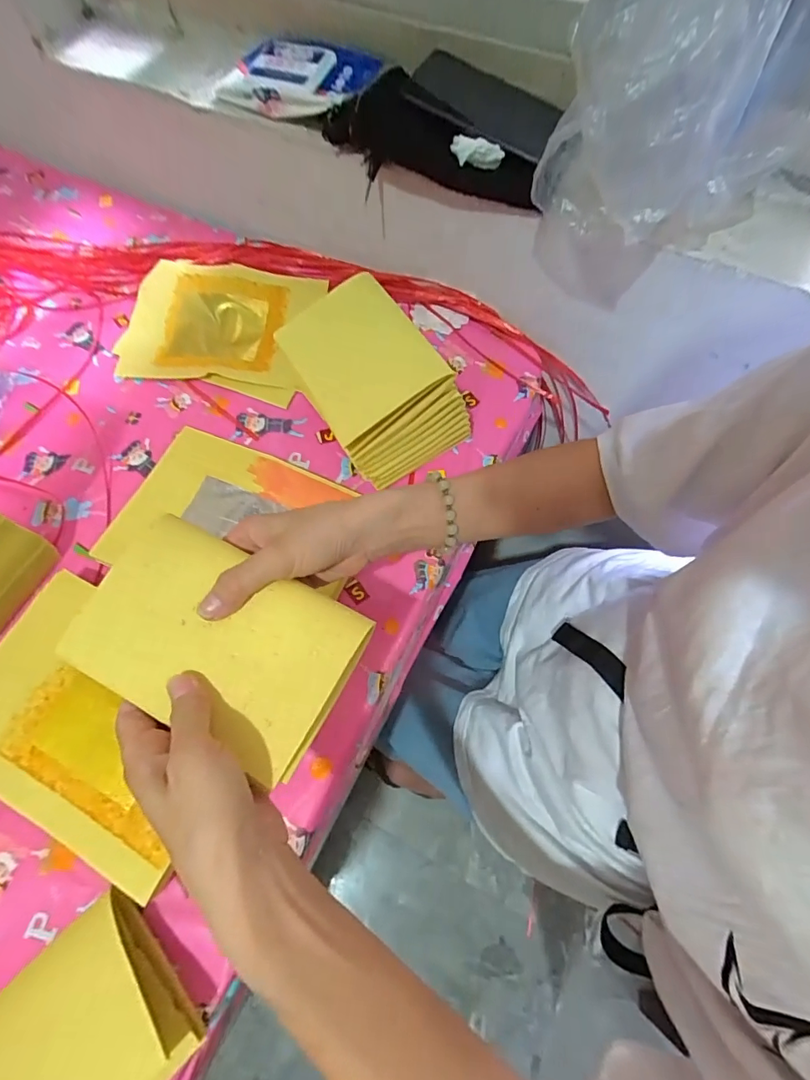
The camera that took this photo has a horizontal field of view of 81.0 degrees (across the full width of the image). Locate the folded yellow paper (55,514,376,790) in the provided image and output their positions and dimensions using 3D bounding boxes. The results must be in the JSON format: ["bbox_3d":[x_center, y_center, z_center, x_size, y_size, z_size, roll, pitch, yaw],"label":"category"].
[{"bbox_3d":[-0.115,0.059,0.292,0.163,0.015,0.106,25,69,11],"label":"folded yellow paper"}]

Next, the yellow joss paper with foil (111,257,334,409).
[{"bbox_3d":[-0.223,-0.259,0.569,0.233,0.026,0.177,12,67,5],"label":"yellow joss paper with foil"}]

